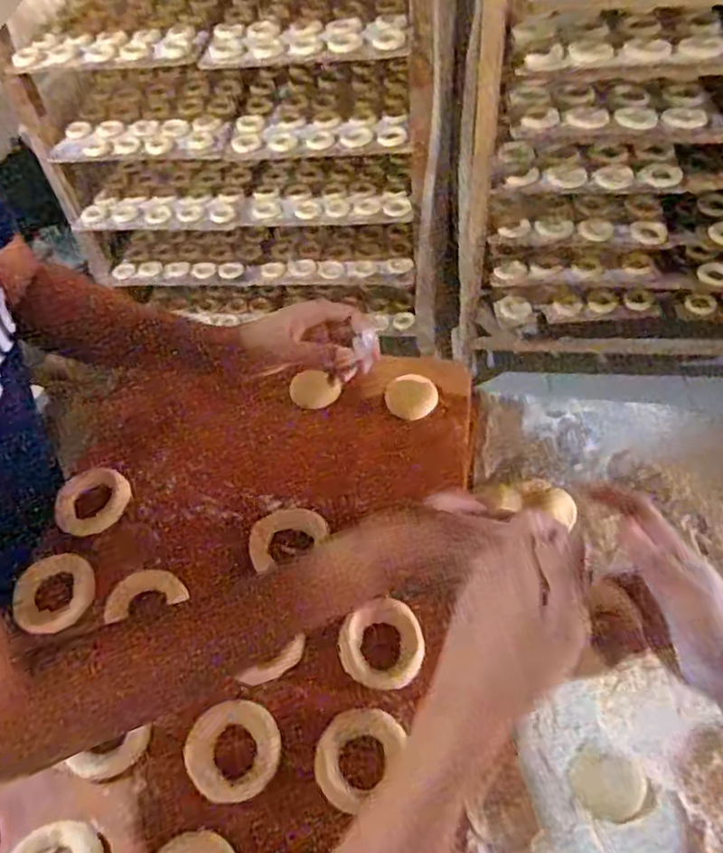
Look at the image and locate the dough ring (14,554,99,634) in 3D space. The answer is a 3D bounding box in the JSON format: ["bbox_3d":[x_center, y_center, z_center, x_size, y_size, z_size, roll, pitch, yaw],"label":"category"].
[{"bbox_3d":[-0.291,0.157,0.613,0.069,0.021,0.080,-26,55,-14],"label":"dough ring"}]

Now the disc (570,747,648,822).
[{"bbox_3d":[0.209,0.302,0.546,0.059,0.006,0.052,3,53,7],"label":"disc"}]

